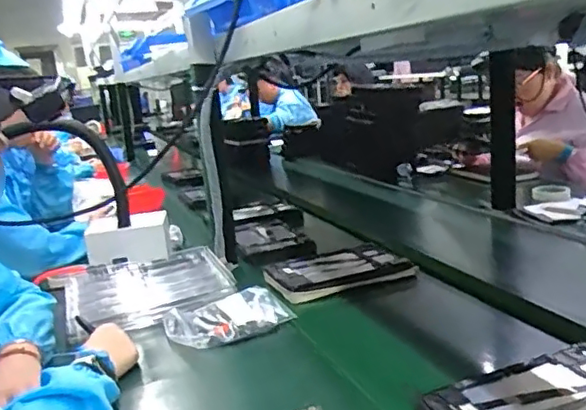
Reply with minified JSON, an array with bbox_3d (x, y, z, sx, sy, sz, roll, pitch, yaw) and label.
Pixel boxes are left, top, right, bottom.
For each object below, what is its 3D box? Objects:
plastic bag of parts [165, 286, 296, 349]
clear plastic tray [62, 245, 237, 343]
[{"bbox_3d":[-0.100,0.173,0.908,0.182,0.031,0.121,-9,13,-18],"label":"plastic bag of parts"},{"bbox_3d":[-0.261,0.146,1.049,0.278,0.045,0.255,-10,14,-22],"label":"clear plastic tray"}]

